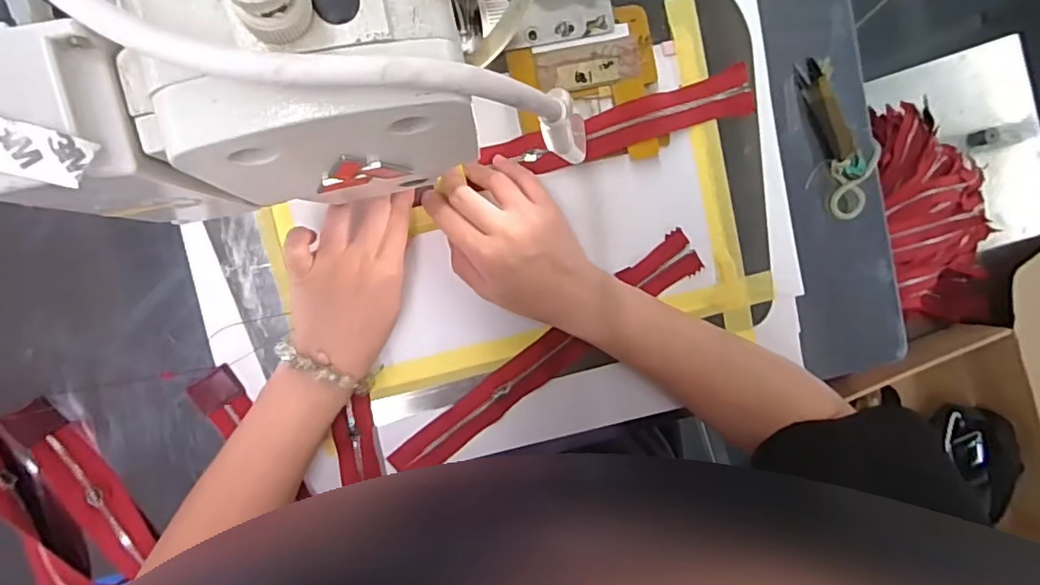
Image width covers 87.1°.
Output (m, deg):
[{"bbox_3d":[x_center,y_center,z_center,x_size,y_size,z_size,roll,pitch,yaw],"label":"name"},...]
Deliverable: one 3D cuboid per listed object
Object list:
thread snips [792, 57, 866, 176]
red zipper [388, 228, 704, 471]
[{"bbox_3d":[0.259,-0.144,0.455,0.022,0.010,0.103,-28,96,-6],"label":"thread snips"},{"bbox_3d":[0.023,0.050,0.430,0.289,0.013,0.036,-36,97,-5],"label":"red zipper"}]

